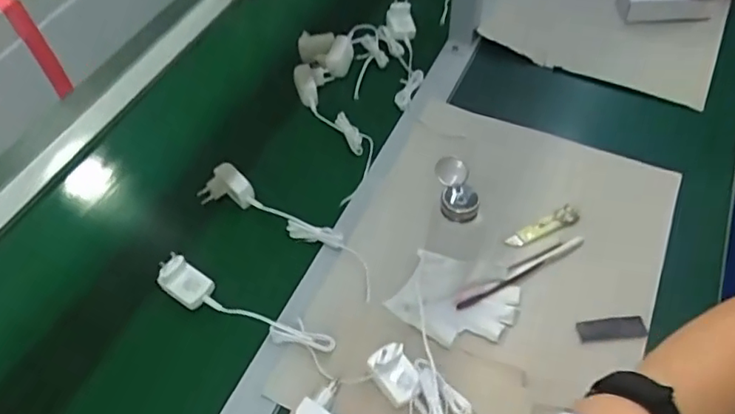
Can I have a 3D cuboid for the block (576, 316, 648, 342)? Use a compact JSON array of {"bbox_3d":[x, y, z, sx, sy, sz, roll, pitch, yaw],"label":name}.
[{"bbox_3d":[0.270,0.135,0.643,0.074,0.007,0.026,-5,57,-2],"label":"block"}]

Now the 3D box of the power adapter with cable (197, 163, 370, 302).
[{"bbox_3d":[-0.100,0.024,0.741,0.264,0.050,0.047,28,62,18],"label":"power adapter with cable"}]

